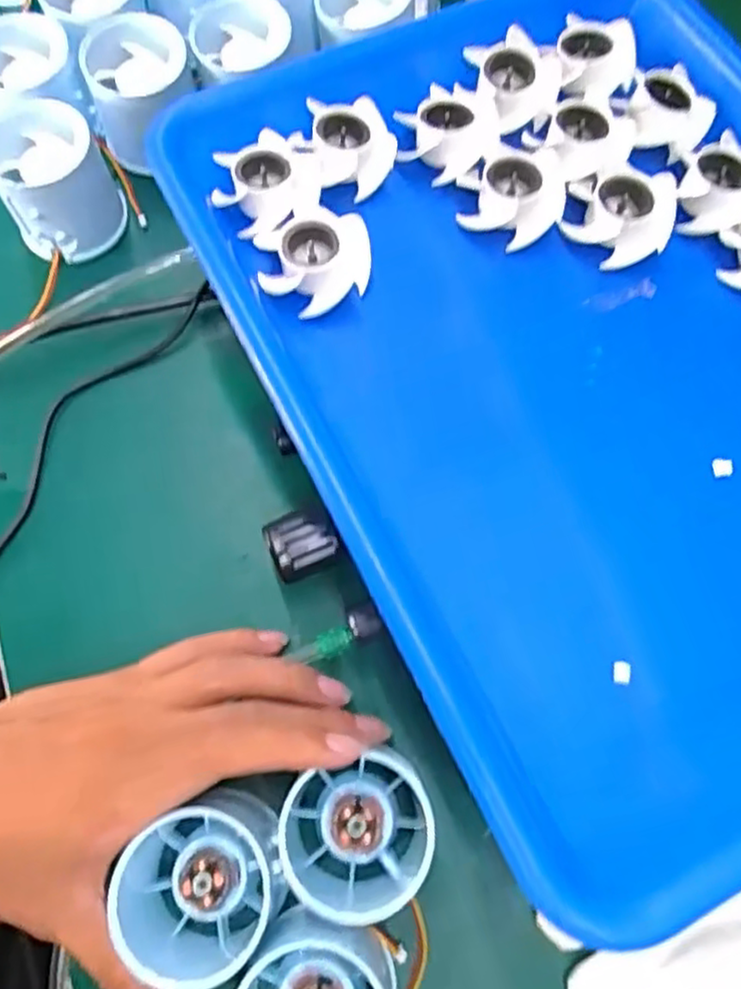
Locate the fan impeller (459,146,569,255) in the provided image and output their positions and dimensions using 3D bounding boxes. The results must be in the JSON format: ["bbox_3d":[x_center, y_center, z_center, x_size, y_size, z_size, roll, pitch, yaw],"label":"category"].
[{"bbox_3d":[0.059,-0.125,0.280,0.042,0.014,0.038,34,72,10],"label":"fan impeller"}]

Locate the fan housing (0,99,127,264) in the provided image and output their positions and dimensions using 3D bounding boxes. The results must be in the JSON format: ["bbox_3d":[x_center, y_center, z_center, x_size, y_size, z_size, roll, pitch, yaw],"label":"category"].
[{"bbox_3d":[-0.157,-0.154,0.345,0.054,0.062,0.055,1,70,-2],"label":"fan housing"}]

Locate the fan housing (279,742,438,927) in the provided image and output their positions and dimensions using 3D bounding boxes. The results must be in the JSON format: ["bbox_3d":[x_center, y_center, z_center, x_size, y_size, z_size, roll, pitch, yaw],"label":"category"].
[{"bbox_3d":[-0.005,0.128,0.247,0.057,0.048,0.054,-19,72,-5],"label":"fan housing"}]

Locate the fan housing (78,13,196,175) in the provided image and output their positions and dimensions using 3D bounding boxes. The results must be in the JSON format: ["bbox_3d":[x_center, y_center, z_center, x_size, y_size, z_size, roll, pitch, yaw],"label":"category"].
[{"bbox_3d":[-0.116,-0.206,0.353,0.049,0.054,0.046,1,70,-2],"label":"fan housing"}]

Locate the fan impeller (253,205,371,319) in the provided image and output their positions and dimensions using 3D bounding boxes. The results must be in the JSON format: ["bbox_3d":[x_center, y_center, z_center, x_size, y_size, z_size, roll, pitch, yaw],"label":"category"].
[{"bbox_3d":[-0.023,-0.095,0.270,0.043,0.019,0.039,-25,73,-11],"label":"fan impeller"}]

